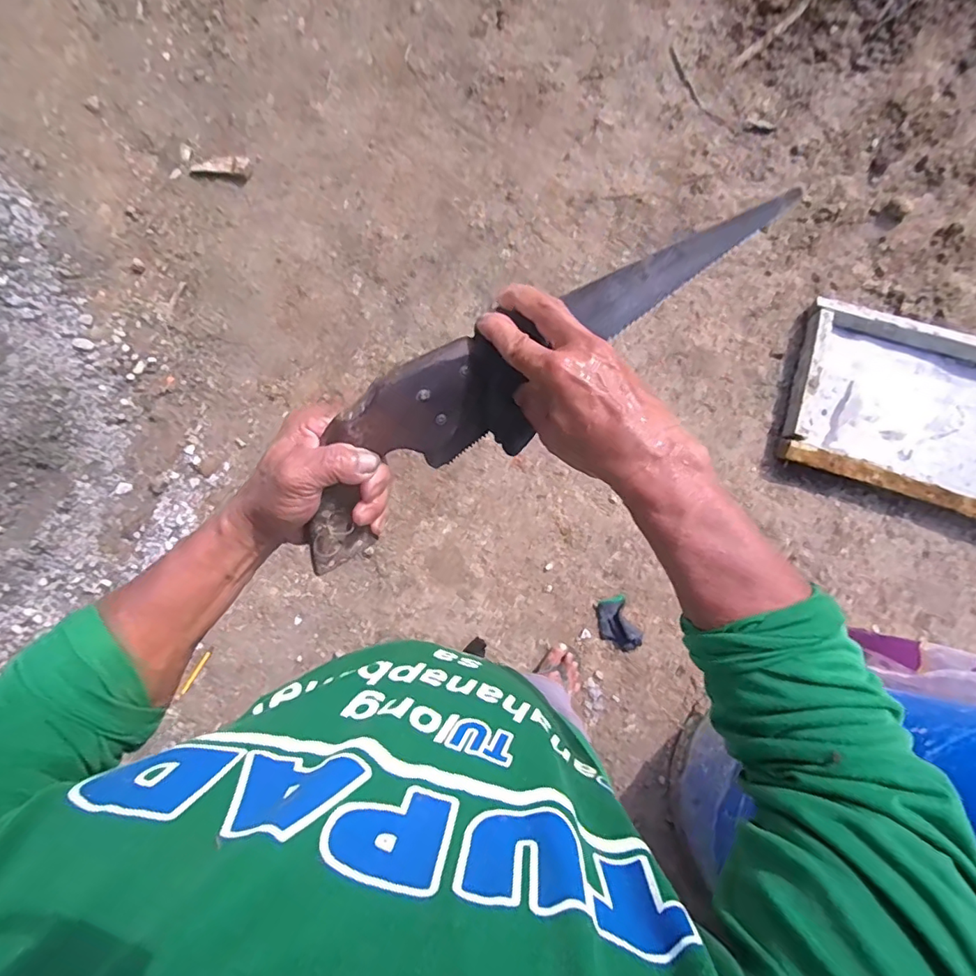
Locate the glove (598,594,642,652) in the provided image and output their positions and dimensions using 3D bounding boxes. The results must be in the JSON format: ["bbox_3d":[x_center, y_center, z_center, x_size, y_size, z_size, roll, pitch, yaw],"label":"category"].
[{"bbox_3d":[0.331,0.355,1.342,0.092,0.025,0.135,-21,80,-5],"label":"glove"}]

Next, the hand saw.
[{"bbox_3d":[0.046,-0.118,0.389,0.469,0.088,0.016,-39,44,-7],"label":"hand saw"}]

